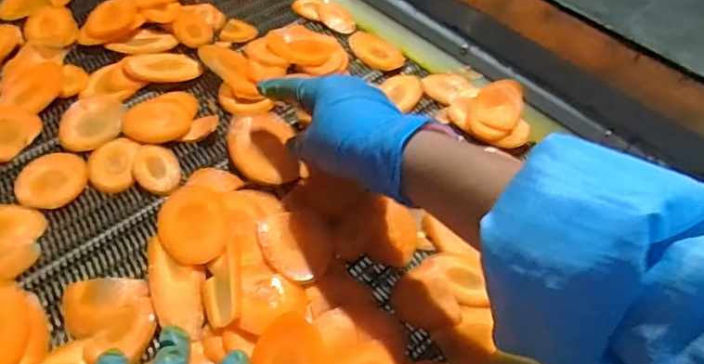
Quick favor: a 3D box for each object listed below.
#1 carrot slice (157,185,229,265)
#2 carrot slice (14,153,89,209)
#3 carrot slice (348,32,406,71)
[{"bbox_3d":[-0.121,0.031,0.426,0.051,0.006,0.072,-9,52,-13],"label":"carrot slice"},{"bbox_3d":[-0.243,-0.003,0.450,0.051,0.004,0.054,4,51,-2],"label":"carrot slice"},{"bbox_3d":[0.024,-0.136,0.577,0.065,0.005,0.035,37,57,23],"label":"carrot slice"}]

